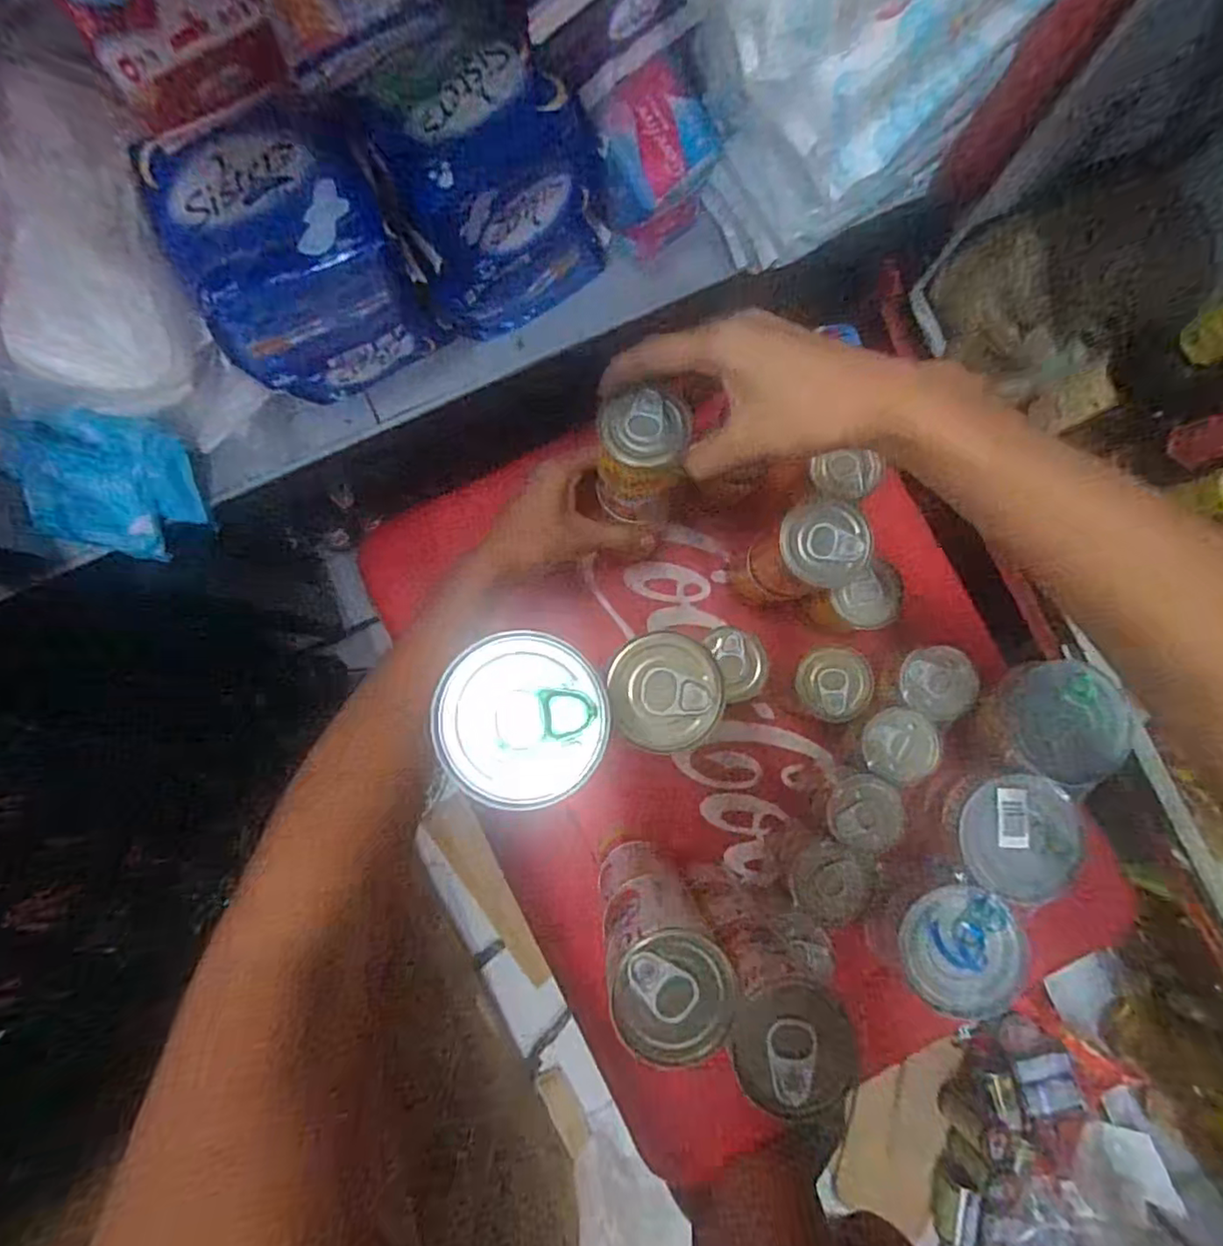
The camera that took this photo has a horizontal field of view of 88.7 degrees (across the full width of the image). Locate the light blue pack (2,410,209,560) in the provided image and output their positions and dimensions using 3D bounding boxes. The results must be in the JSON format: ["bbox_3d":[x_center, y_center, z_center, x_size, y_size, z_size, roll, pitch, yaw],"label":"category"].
[{"bbox_3d":[-0.320,-0.087,0.395,0.100,0.100,0.024,9,42,-12],"label":"light blue pack"}]

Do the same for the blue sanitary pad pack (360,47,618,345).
[{"bbox_3d":[-0.067,-0.252,0.381,0.125,0.147,0.063,-33,86,-4],"label":"blue sanitary pad pack"}]

